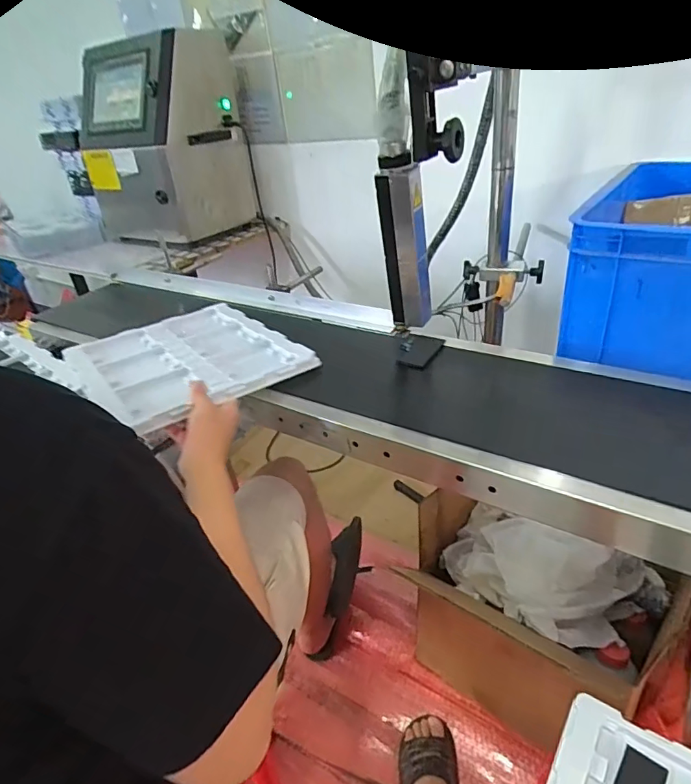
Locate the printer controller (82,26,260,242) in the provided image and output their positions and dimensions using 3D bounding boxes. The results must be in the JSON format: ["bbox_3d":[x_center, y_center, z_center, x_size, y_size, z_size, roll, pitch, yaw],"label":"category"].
[{"bbox_3d":[-0.464,-0.667,1.315,0.331,0.443,0.360,13,37,29],"label":"printer controller"}]

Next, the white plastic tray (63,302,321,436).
[{"bbox_3d":[-0.230,-0.054,0.725,0.269,0.031,0.313,-28,38,-30],"label":"white plastic tray"}]

